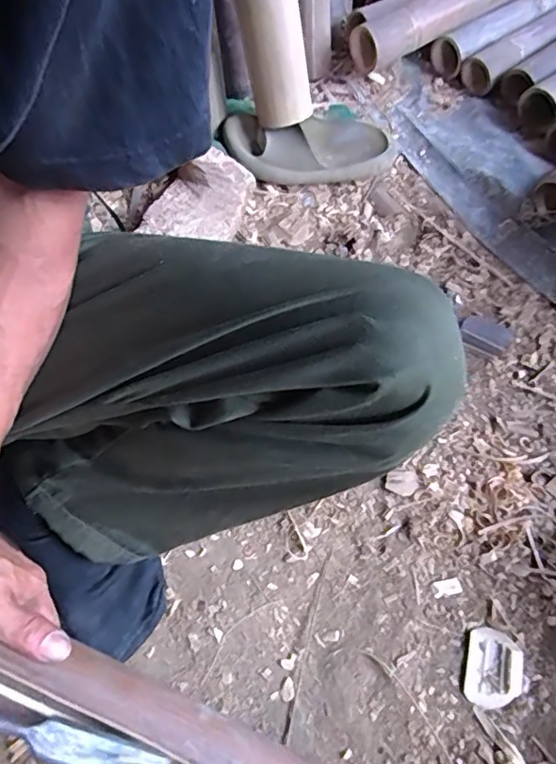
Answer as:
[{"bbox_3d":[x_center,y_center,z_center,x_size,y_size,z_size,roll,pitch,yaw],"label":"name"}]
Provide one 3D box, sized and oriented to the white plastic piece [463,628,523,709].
[{"bbox_3d":[0.195,0.259,0.500,0.046,0.016,0.063,15,62,8],"label":"white plastic piece"}]

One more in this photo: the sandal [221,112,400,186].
[{"bbox_3d":[0.049,-0.336,0.786,0.244,0.063,0.111,-5,61,-4],"label":"sandal"}]

